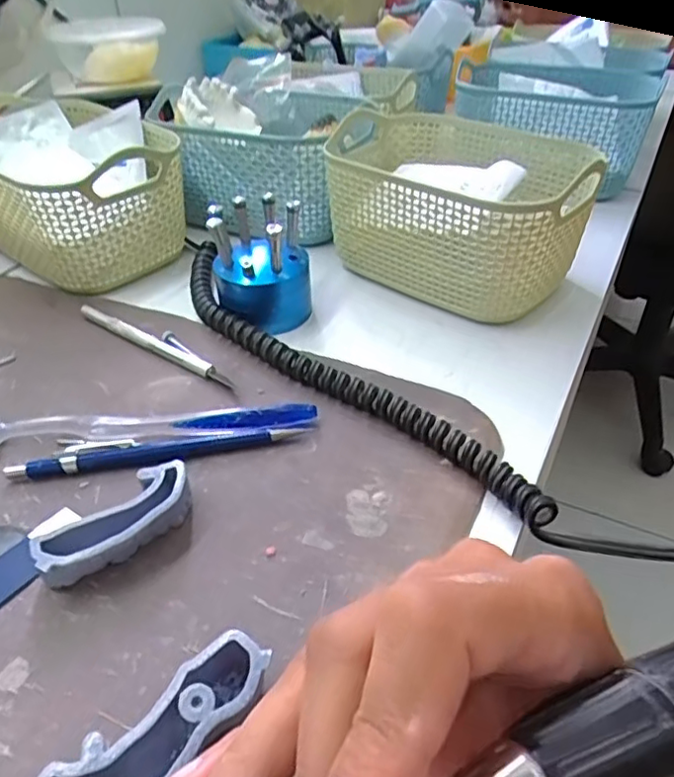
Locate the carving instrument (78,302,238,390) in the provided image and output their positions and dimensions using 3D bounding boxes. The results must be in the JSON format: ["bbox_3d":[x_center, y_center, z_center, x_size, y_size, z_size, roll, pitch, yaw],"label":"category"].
[{"bbox_3d":[-0.110,-0.027,0.362,0.126,0.008,0.009,24,45,28],"label":"carving instrument"}]

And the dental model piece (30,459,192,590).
[{"bbox_3d":[-0.086,0.056,0.246,0.026,0.021,0.064,27,46,30],"label":"dental model piece"}]

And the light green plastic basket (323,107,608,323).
[{"bbox_3d":[0.076,-0.118,0.412,0.167,0.089,0.120,28,47,31],"label":"light green plastic basket"}]

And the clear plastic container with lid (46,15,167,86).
[{"bbox_3d":[-0.214,-0.316,0.574,0.093,0.052,0.092,-17,42,-19],"label":"clear plastic container with lid"}]

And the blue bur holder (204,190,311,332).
[{"bbox_3d":[-0.046,-0.079,0.377,0.058,0.066,0.060,-4,39,-4],"label":"blue bur holder"}]

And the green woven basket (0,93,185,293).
[{"bbox_3d":[-0.202,-0.157,0.458,0.137,0.093,0.207,-25,45,-27],"label":"green woven basket"}]

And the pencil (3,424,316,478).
[{"bbox_3d":[-0.082,0.028,0.291,0.138,0.010,0.012,-8,39,-8],"label":"pencil"}]

